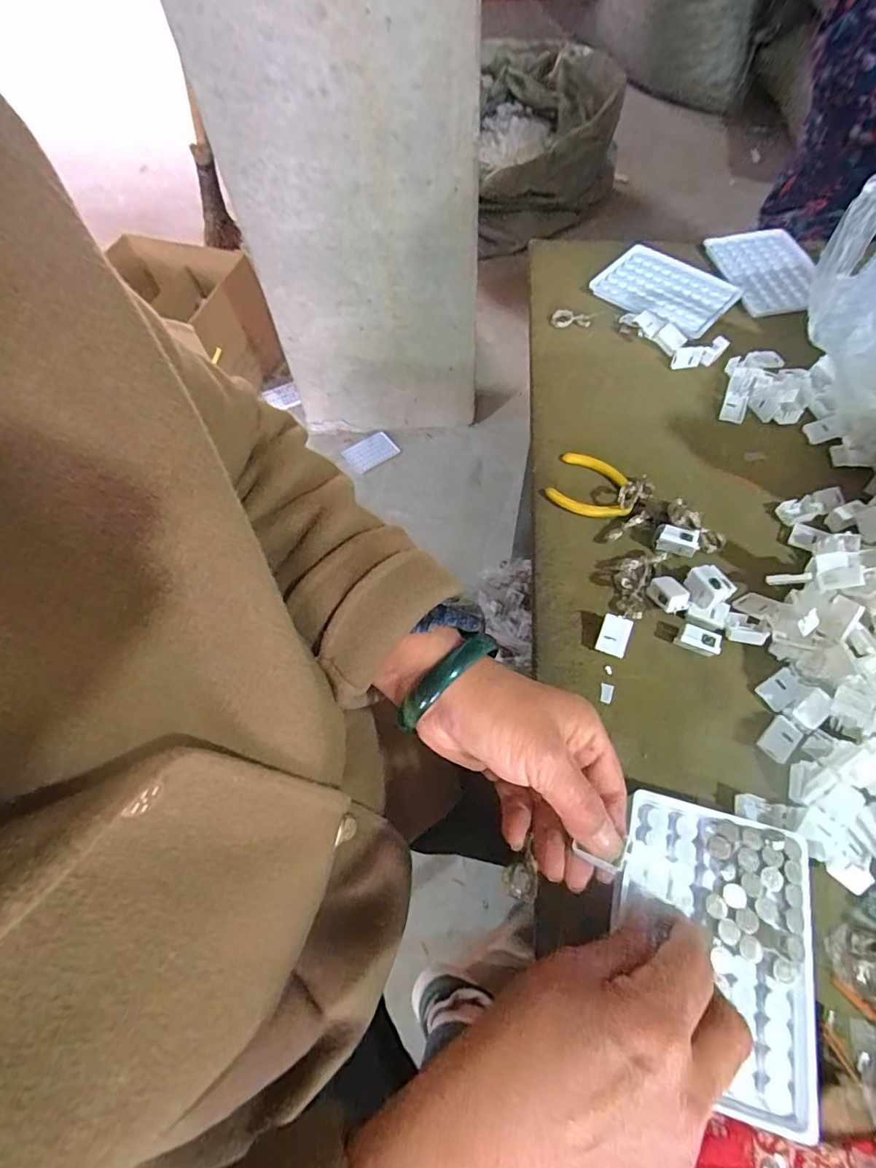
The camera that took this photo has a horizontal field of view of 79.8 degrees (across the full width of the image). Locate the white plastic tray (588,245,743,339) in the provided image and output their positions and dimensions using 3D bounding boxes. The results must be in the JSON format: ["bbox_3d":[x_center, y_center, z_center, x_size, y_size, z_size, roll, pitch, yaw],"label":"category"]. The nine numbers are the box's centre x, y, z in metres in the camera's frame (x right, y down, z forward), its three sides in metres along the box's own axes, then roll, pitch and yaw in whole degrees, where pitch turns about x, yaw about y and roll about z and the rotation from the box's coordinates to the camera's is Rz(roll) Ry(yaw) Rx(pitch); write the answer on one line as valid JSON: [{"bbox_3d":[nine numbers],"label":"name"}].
[{"bbox_3d":[0.235,-0.307,0.544,0.126,0.013,0.090,34,68,20],"label":"white plastic tray"}]

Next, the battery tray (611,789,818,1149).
[{"bbox_3d":[0.140,0.184,0.269,0.096,0.010,0.127,13,63,10],"label":"battery tray"}]

